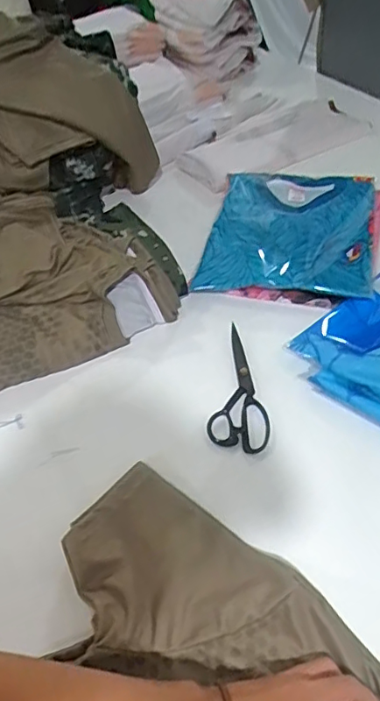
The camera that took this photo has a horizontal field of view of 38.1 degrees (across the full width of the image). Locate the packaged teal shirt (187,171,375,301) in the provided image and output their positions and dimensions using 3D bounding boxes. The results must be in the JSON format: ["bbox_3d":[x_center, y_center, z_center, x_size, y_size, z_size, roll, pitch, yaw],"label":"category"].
[{"bbox_3d":[0.171,-0.213,0.941,0.268,0.019,0.321,6,48,13],"label":"packaged teal shirt"}]

